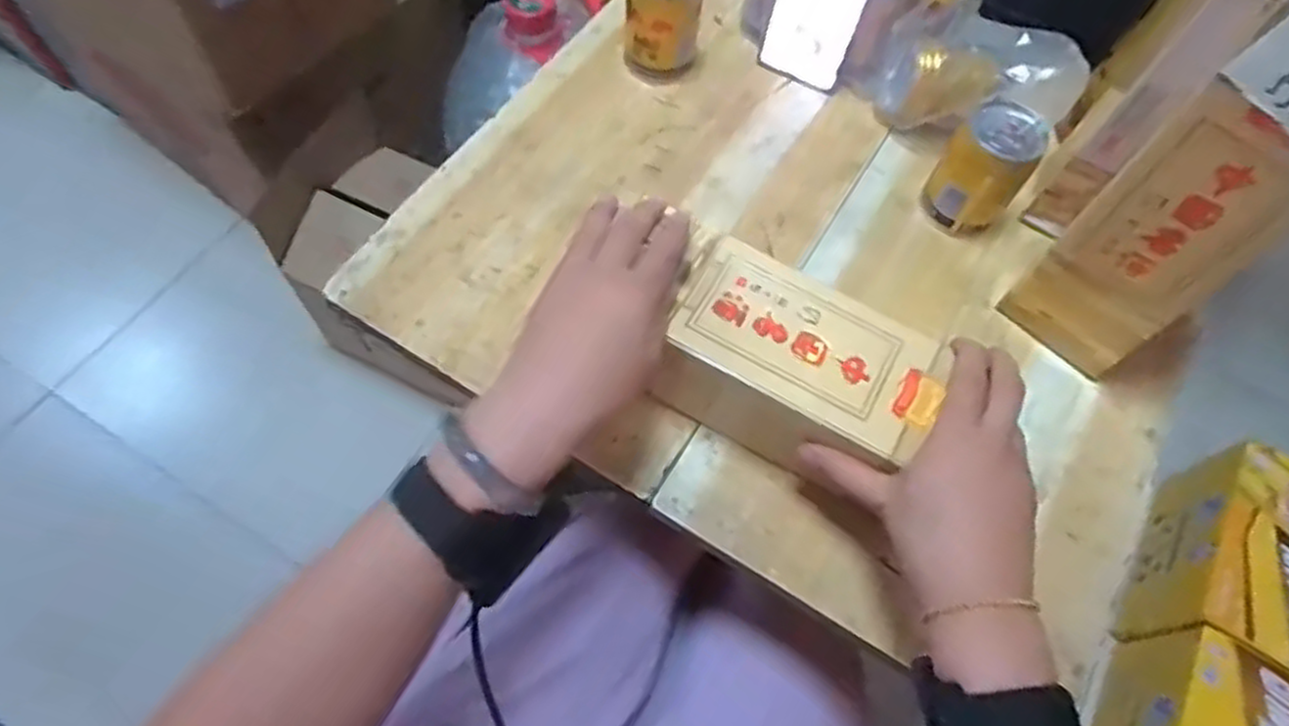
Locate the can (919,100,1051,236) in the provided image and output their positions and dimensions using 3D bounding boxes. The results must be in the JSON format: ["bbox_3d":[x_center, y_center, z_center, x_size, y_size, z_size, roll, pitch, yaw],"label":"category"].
[{"bbox_3d":[0.264,-0.149,0.600,0.063,0.093,0.058,2,62,-3],"label":"can"}]

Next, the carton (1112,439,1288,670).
[{"bbox_3d":[0.805,0.276,0.991,0.217,0.156,0.289,31,65,12],"label":"carton"}]

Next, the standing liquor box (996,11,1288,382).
[{"bbox_3d":[0.351,-0.106,0.478,0.102,0.287,0.087,-39,71,-21],"label":"standing liquor box"}]

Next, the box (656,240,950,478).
[{"bbox_3d":[0.098,0.008,0.510,0.162,0.092,0.091,30,65,12],"label":"box"}]

